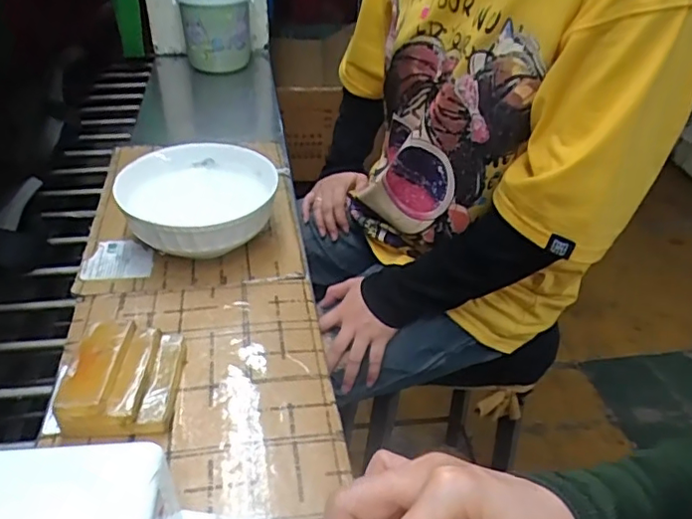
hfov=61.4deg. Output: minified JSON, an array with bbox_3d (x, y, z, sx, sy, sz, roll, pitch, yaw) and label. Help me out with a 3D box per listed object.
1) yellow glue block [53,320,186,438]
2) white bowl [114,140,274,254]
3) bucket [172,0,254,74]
[{"bbox_3d":[-0.186,0.096,0.488,0.087,0.043,0.104,0,36,-3],"label":"yellow glue block"},{"bbox_3d":[-0.165,-0.063,0.681,0.168,0.080,0.178,1,36,-1],"label":"white bowl"},{"bbox_3d":[-0.267,-0.496,1.184,0.158,0.192,0.137,-4,36,-8],"label":"bucket"}]

